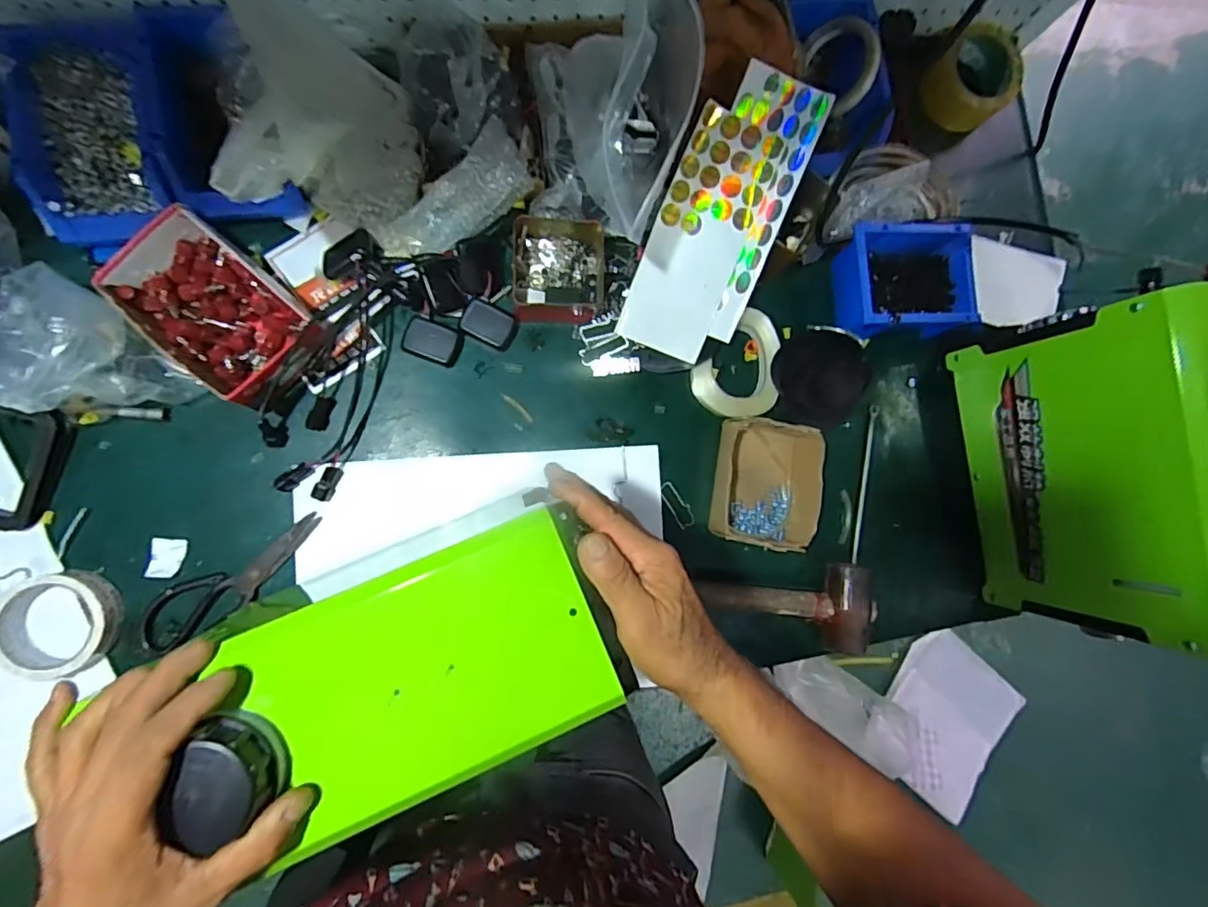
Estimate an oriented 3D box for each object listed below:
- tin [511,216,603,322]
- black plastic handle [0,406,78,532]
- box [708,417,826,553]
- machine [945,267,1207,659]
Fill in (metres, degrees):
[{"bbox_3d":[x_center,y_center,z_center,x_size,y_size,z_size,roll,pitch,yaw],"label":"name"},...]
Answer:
[{"bbox_3d":[-0.051,-0.205,0.628,0.103,0.038,0.116,2,86,-8],"label":"tin"},{"bbox_3d":[-0.568,0.015,0.552,0.069,0.022,0.117,13,85,-7],"label":"black plastic handle"},{"bbox_3d":[0.182,0.036,0.633,0.115,0.043,0.139,9,85,-8],"label":"box"},{"bbox_3d":[0.500,0.018,0.562,0.117,0.291,0.310,-5,87,-9],"label":"machine"}]

